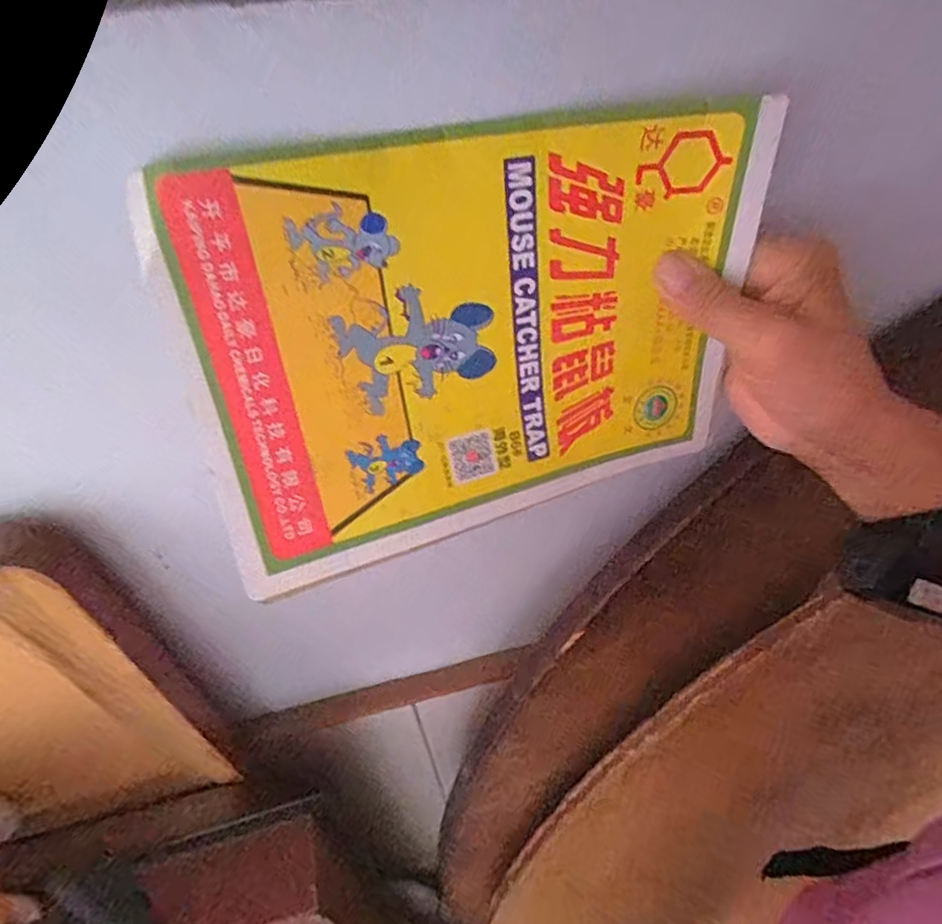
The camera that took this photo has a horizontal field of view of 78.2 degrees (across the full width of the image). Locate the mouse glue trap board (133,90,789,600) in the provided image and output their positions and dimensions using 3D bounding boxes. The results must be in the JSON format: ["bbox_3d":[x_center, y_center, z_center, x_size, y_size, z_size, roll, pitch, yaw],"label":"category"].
[{"bbox_3d":[0.007,-0.050,0.254,0.246,0.163,0.029,-14,28,-13],"label":"mouse glue trap board"}]

